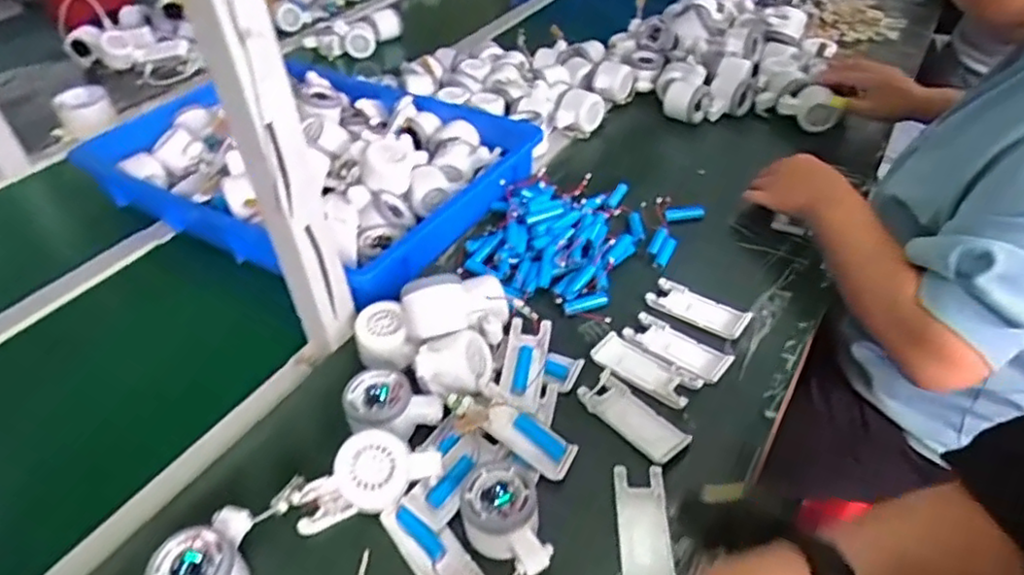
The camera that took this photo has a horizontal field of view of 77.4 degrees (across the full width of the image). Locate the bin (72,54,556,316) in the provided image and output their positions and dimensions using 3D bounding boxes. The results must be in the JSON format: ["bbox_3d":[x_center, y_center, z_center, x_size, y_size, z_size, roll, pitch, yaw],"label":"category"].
[{"bbox_3d":[-0.274,-0.185,0.860,0.543,0.101,0.375,23,48,27],"label":"bin"}]

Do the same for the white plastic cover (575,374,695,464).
[{"bbox_3d":[0.109,0.116,0.573,0.041,0.008,0.102,-32,49,-28],"label":"white plastic cover"}]

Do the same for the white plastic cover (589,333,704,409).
[{"bbox_3d":[0.128,0.077,0.616,0.104,0.008,0.044,29,51,31],"label":"white plastic cover"}]

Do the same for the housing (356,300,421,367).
[{"bbox_3d":[-0.124,0.051,0.622,0.054,0.045,0.066,-18,44,-16],"label":"housing"}]

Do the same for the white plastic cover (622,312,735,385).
[{"bbox_3d":[0.164,0.058,0.636,0.102,0.007,0.047,27,50,30],"label":"white plastic cover"}]

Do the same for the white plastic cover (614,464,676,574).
[{"bbox_3d":[0.102,0.186,0.494,0.039,0.008,0.104,0,42,4],"label":"white plastic cover"}]

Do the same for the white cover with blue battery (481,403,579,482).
[{"bbox_3d":[0.015,0.128,0.545,0.080,0.011,0.036,33,50,4],"label":"white cover with blue battery"}]

